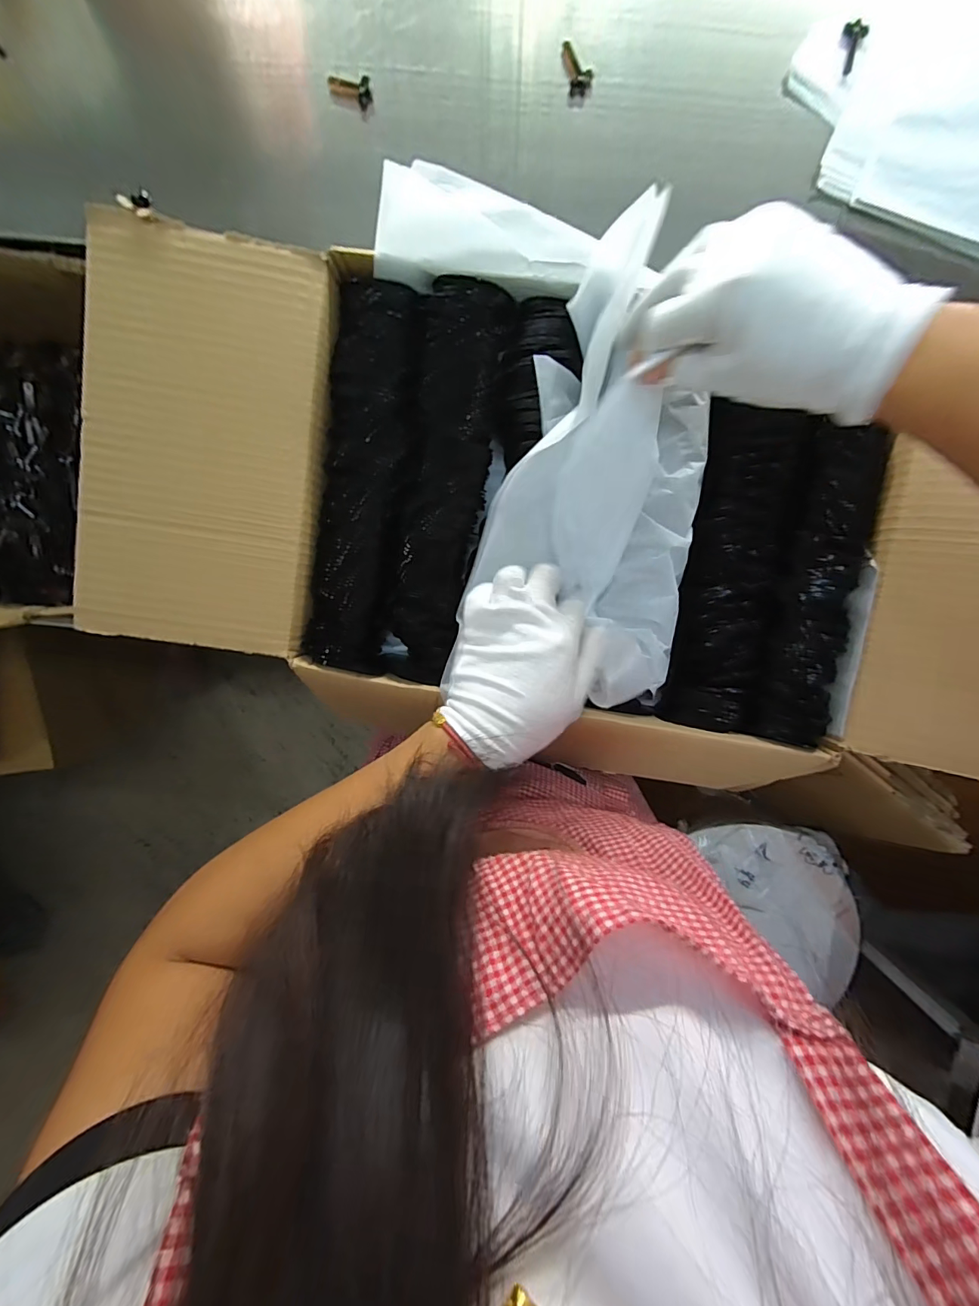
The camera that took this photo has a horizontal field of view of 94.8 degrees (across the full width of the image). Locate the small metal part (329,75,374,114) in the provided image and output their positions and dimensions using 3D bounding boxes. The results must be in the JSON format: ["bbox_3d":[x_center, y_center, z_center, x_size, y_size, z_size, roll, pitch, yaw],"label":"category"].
[{"bbox_3d":[-0.095,-0.390,0.311,0.031,0.008,0.014,26,95,-1],"label":"small metal part"}]

